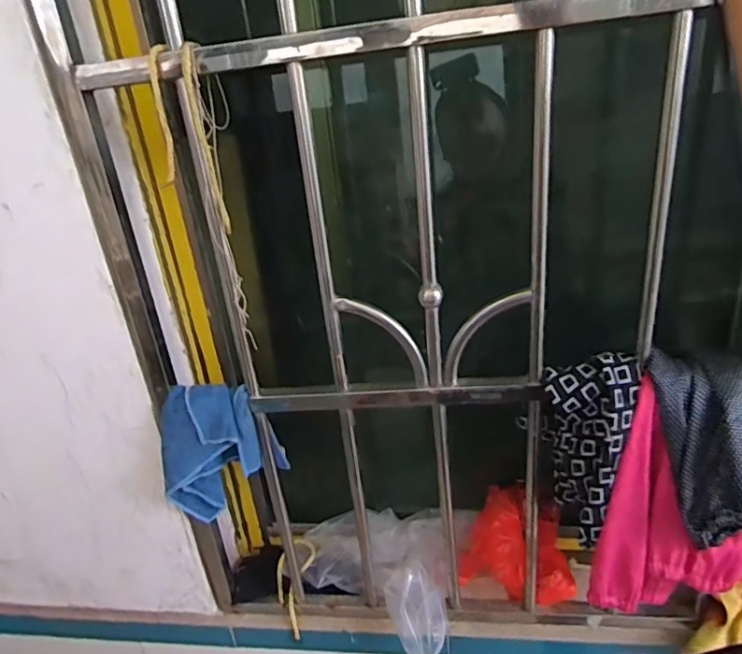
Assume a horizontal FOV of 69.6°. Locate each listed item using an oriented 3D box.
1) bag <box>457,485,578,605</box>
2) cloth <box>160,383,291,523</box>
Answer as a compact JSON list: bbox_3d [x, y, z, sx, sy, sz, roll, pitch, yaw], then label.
[{"bbox_3d":[0.209,0.312,0.756,0.155,0.162,0.082,7,28,28],"label":"bag"},{"bbox_3d":[-0.192,0.165,0.687,0.153,0.186,0.066,-10,24,-8],"label":"cloth"}]

